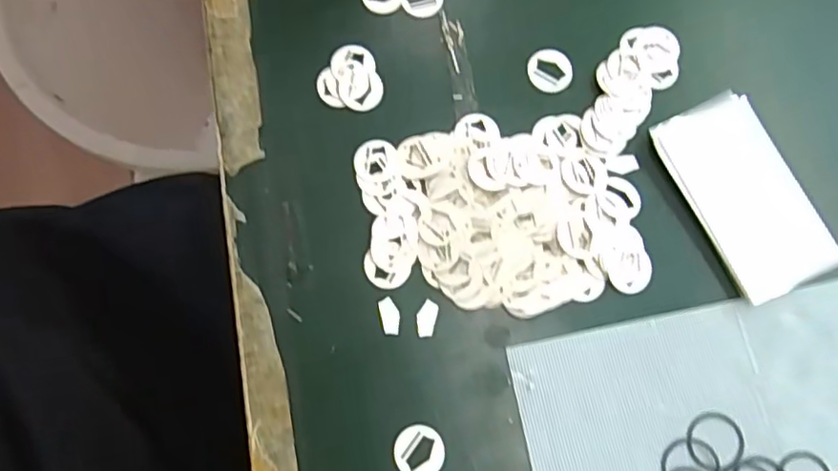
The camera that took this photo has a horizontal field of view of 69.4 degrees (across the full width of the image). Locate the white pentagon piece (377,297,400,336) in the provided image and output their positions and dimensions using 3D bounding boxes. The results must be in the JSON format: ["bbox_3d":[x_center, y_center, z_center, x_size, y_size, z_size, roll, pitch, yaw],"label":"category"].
[{"bbox_3d":[-0.011,0.031,0.233,0.007,0.004,0.014,-11,77,-2],"label":"white pentagon piece"}]

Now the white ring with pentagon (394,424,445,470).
[{"bbox_3d":[0.000,0.080,0.222,0.018,0.004,0.019,0,76,1],"label":"white ring with pentagon"}]

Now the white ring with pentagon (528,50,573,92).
[{"bbox_3d":[0.056,-0.070,0.256,0.019,0.006,0.016,20,78,5],"label":"white ring with pentagon"}]

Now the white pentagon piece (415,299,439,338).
[{"bbox_3d":[0.003,0.032,0.233,0.008,0.004,0.014,14,77,4],"label":"white pentagon piece"}]

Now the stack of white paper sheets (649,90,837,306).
[{"bbox_3d":[0.130,-0.017,0.241,0.041,0.006,0.080,-25,77,-5],"label":"stack of white paper sheets"}]

